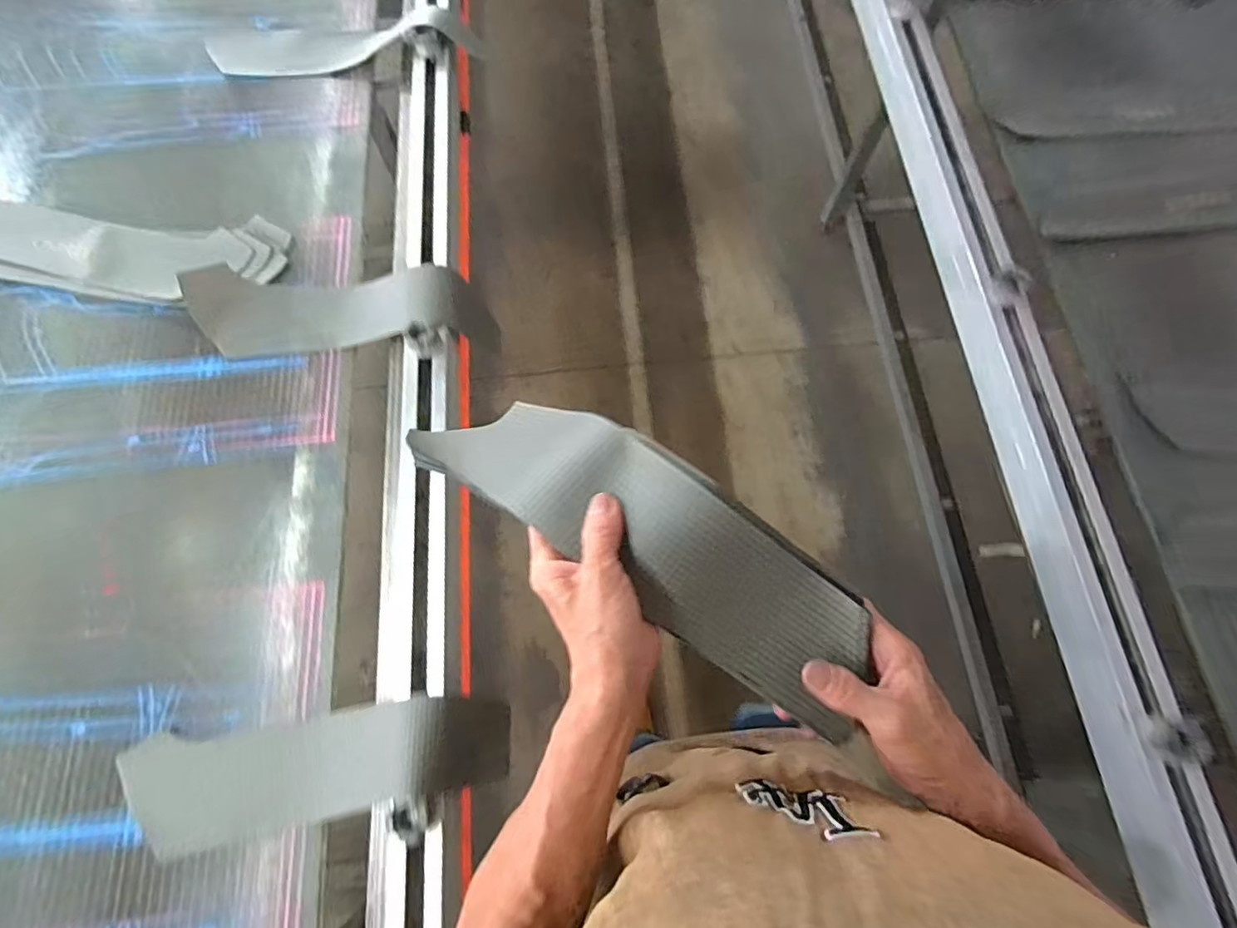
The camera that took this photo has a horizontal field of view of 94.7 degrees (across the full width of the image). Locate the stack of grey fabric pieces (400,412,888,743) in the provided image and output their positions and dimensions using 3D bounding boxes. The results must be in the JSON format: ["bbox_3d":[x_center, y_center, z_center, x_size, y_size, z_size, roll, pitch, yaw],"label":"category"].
[{"bbox_3d":[0.006,0.043,0.416,0.375,0.092,0.095,30,74,13],"label":"stack of grey fabric pieces"}]

